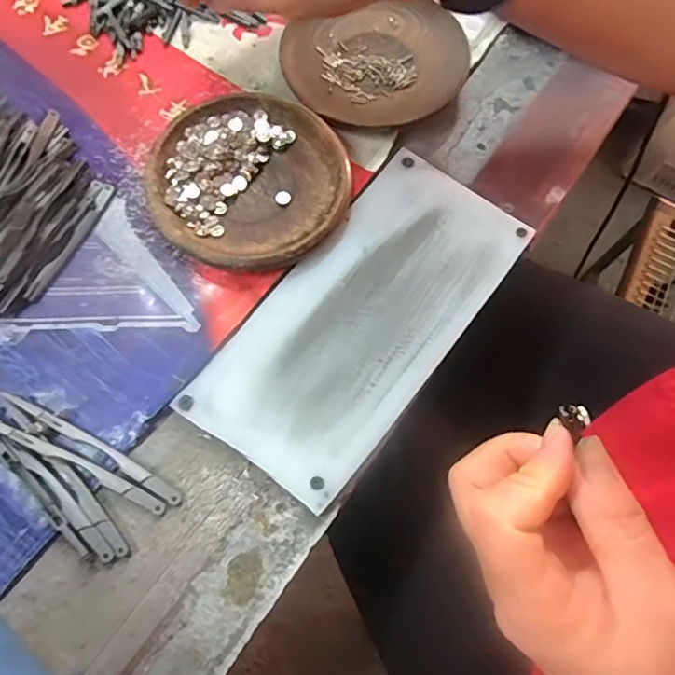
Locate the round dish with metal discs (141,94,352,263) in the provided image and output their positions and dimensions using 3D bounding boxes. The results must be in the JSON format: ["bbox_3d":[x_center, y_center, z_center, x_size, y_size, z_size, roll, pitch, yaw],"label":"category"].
[{"bbox_3d":[-0.050,-0.089,0.309,0.110,0.017,0.109,1,70,-2],"label":"round dish with metal discs"}]

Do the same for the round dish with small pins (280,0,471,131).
[{"bbox_3d":[0.025,-0.175,0.341,0.112,0.011,0.102,1,70,-2],"label":"round dish with small pins"}]

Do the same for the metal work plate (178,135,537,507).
[{"bbox_3d":[0.016,-0.014,0.288,0.091,0.005,0.195,37,73,10],"label":"metal work plate"}]

